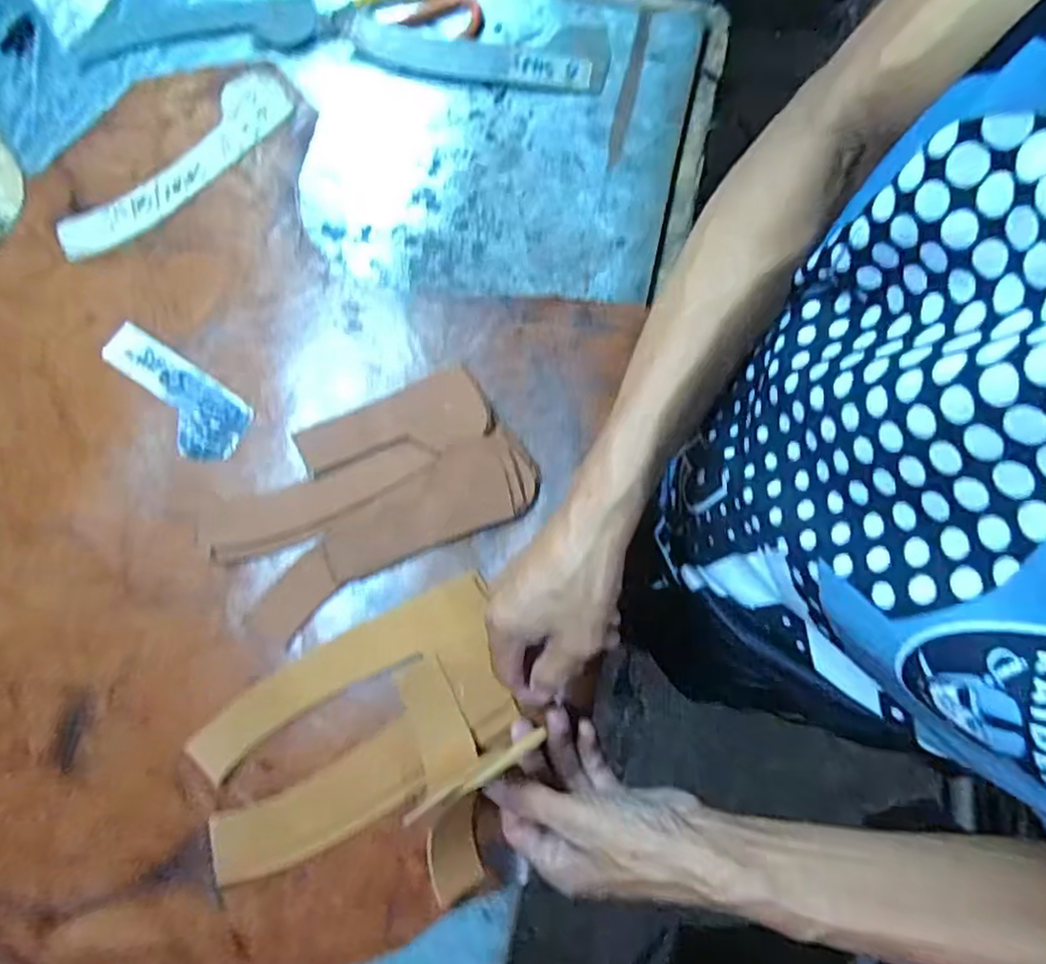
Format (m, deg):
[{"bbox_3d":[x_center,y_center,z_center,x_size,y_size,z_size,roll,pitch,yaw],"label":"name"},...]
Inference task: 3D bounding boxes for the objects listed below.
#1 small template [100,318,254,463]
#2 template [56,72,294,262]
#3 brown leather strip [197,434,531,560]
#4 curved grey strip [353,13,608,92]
[{"bbox_3d":[-0.254,-0.063,0.480,0.122,0.005,0.052,35,82,5],"label":"small template"},{"bbox_3d":[-0.268,-0.243,0.511,0.056,0.006,0.203,42,81,7],"label":"template"},{"bbox_3d":[-0.142,0.013,0.460,0.164,0.006,0.046,-18,82,-3],"label":"brown leather strip"},{"bbox_3d":[-0.035,-0.339,0.526,0.200,0.008,0.055,4,84,2],"label":"curved grey strip"}]

